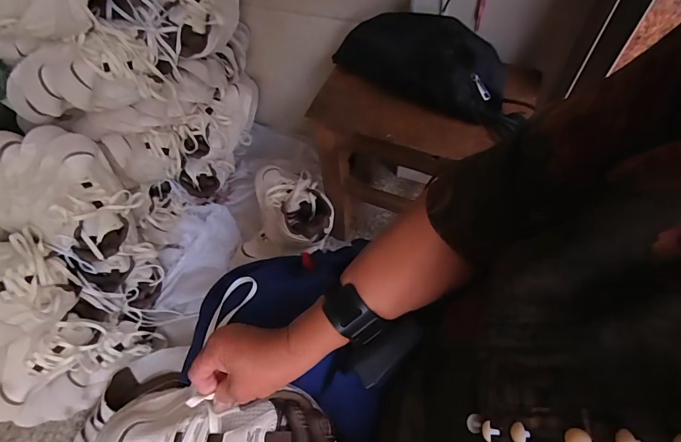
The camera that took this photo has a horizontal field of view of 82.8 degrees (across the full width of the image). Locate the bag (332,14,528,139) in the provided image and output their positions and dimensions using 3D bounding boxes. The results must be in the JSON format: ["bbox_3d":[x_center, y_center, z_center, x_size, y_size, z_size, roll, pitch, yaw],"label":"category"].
[{"bbox_3d":[0.134,-0.253,0.626,0.287,0.081,0.146,24,63,18],"label":"bag"}]

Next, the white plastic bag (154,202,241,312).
[{"bbox_3d":[-0.337,0.090,0.921,0.112,0.090,0.270,19,83,14],"label":"white plastic bag"}]

